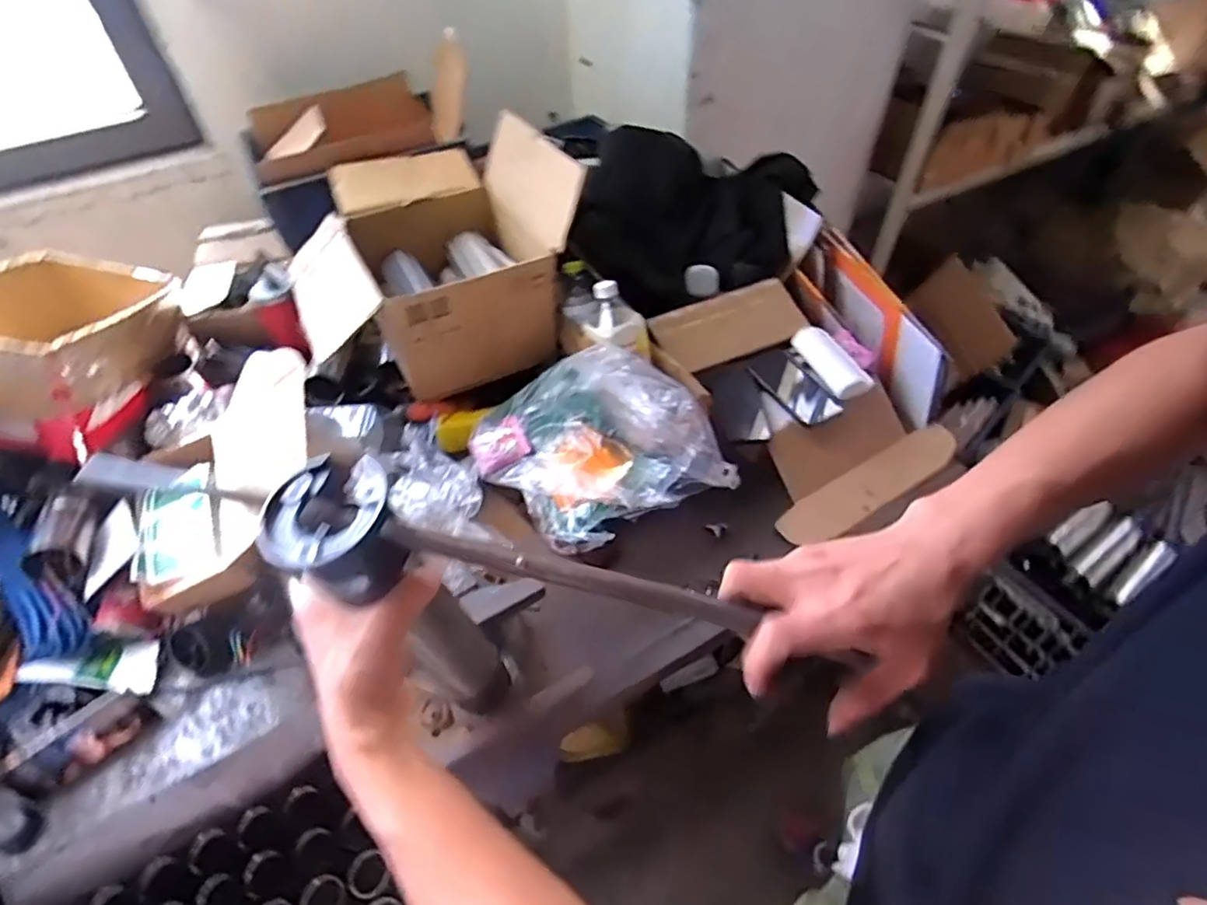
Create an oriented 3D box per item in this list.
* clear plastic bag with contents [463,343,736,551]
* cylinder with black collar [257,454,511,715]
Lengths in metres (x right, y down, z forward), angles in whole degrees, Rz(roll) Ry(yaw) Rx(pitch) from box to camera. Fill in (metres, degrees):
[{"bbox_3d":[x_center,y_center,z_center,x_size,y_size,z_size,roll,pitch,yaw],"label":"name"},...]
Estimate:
[{"bbox_3d":[-0.008,-0.028,0.915,0.355,0.172,0.260,-15,50,-11],"label":"clear plastic bag with contents"},{"bbox_3d":[-0.144,0.133,0.508,0.066,0.364,0.067,-36,58,-16],"label":"cylinder with black collar"}]

